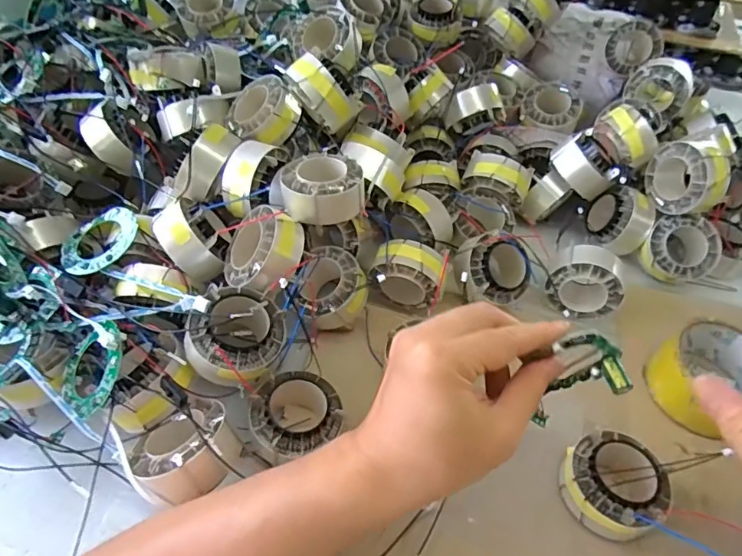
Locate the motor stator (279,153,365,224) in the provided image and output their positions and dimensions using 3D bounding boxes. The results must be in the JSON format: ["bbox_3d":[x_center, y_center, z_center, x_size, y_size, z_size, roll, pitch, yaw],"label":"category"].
[{"bbox_3d":[-0.040,-0.076,0.406,0.064,0.031,0.065,-6,49,-10],"label":"motor stator"}]

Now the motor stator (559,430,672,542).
[{"bbox_3d":[0.167,0.144,0.348,0.061,0.037,0.065,2,48,-2],"label":"motor stator"}]

